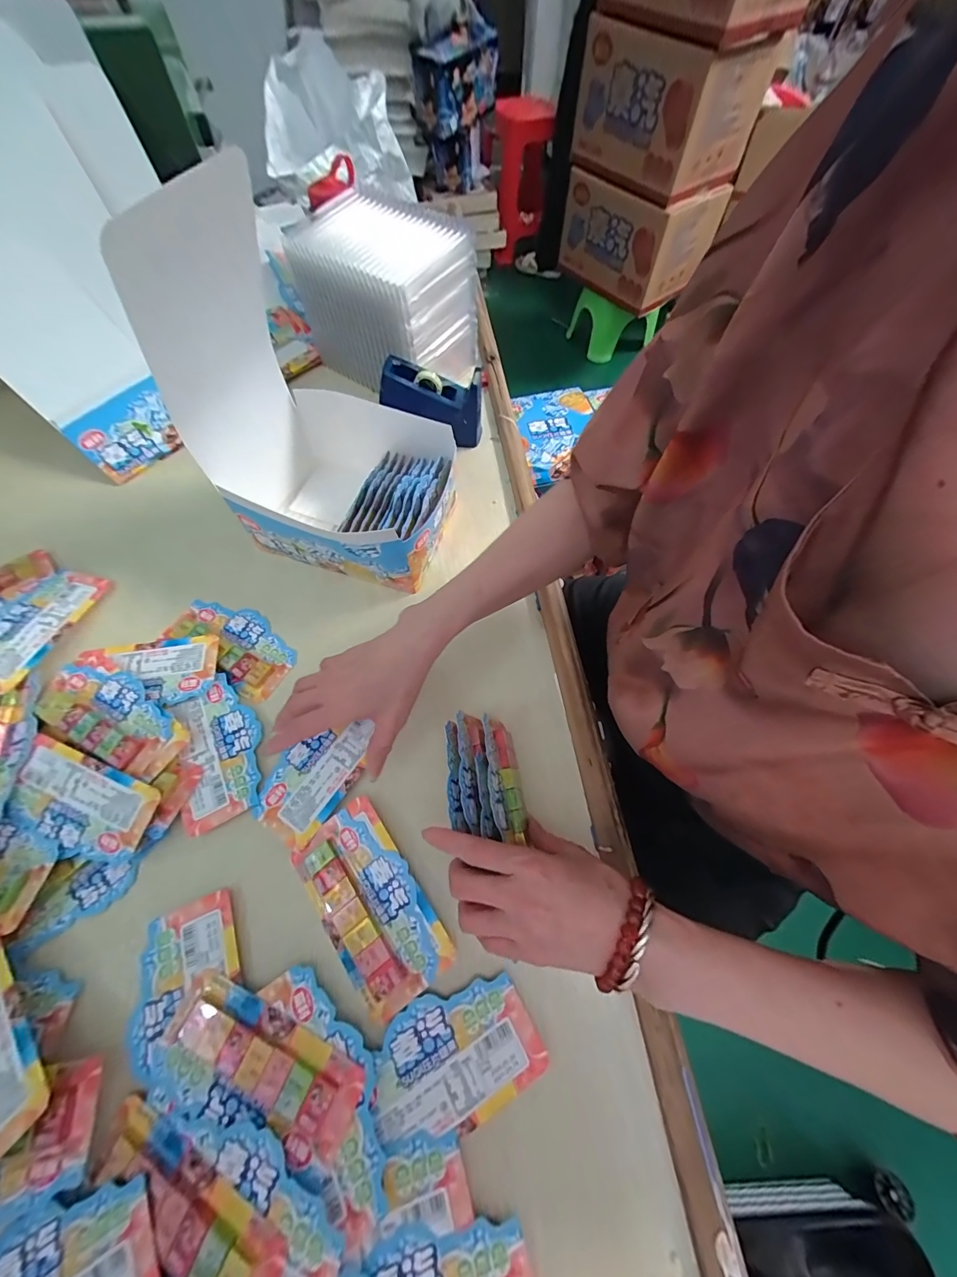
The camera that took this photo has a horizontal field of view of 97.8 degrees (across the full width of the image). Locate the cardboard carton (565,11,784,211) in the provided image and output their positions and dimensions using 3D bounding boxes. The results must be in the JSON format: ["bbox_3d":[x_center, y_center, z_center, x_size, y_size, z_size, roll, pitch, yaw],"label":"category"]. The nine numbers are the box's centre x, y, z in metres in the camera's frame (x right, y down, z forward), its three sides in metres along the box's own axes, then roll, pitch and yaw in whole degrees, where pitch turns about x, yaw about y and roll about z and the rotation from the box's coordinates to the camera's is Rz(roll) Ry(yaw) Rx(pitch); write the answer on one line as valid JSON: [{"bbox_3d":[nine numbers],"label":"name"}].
[{"bbox_3d":[0.515,-1.508,1.185,0.331,0.256,0.455,-37,70,-18],"label":"cardboard carton"}]

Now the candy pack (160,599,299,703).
[{"bbox_3d":[-0.261,0.002,0.447,0.143,0.011,0.072,32,66,14],"label":"candy pack"}]

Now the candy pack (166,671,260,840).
[{"bbox_3d":[-0.244,0.101,0.392,0.070,0.009,0.135,-20,65,-12],"label":"candy pack"}]

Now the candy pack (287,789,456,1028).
[{"bbox_3d":[-0.089,0.211,0.335,0.075,0.009,0.145,-33,68,-17],"label":"candy pack"}]

